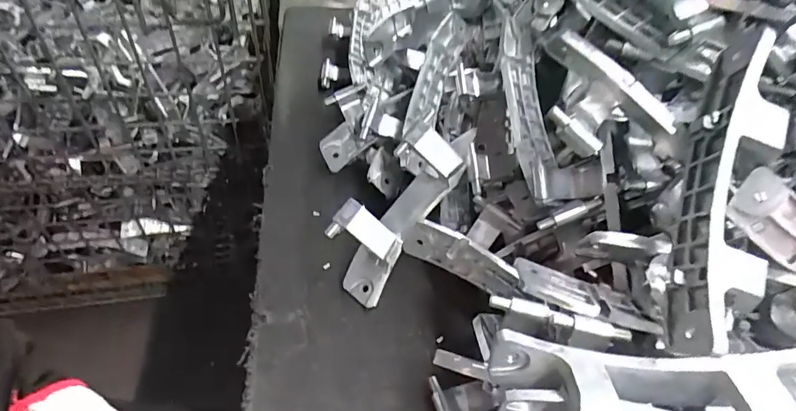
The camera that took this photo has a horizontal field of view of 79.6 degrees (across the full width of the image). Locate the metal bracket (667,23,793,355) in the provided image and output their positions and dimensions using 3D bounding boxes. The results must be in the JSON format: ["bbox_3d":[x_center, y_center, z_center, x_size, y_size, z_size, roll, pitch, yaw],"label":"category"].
[{"bbox_3d":[0.153,-0.006,0.216,0.038,0.034,0.150,17,77,9],"label":"metal bracket"}]

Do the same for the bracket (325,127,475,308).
[{"bbox_3d":[0.002,-0.002,0.333,0.040,0.051,0.143,33,82,21],"label":"bracket"}]

